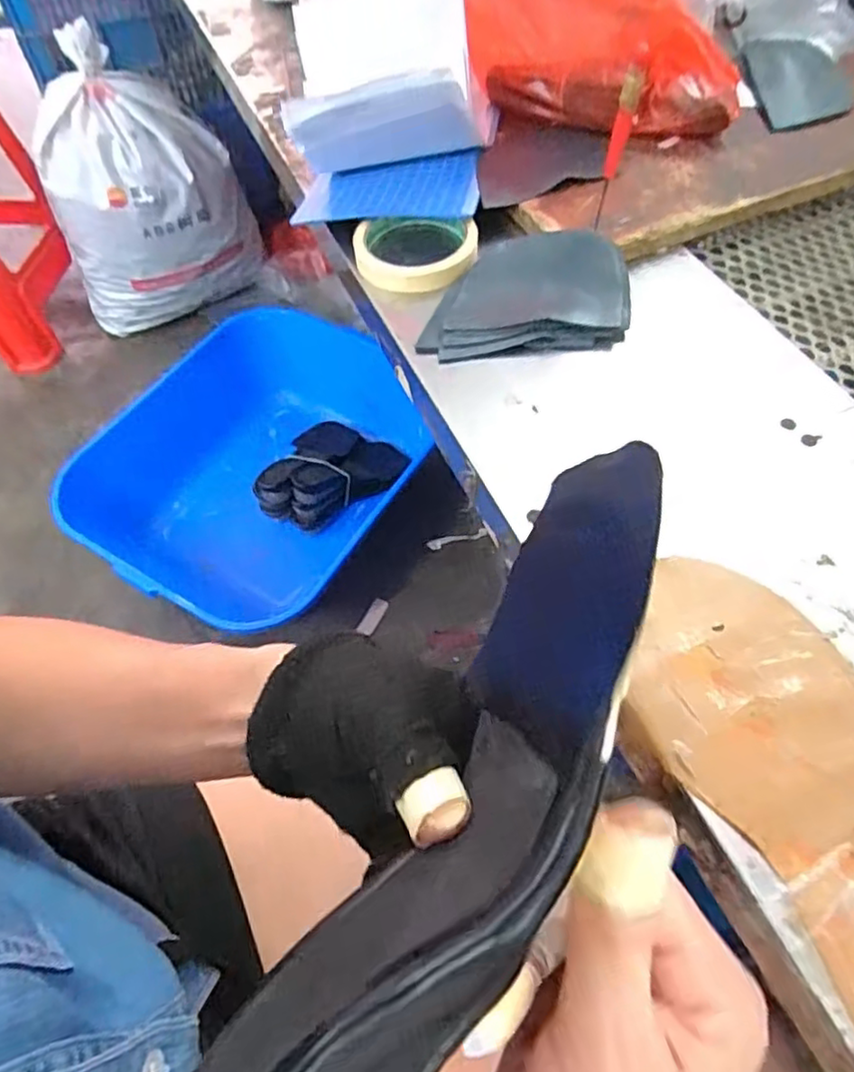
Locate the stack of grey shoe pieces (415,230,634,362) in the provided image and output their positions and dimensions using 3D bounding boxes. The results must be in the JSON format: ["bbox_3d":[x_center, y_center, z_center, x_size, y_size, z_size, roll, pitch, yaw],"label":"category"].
[{"bbox_3d":[0.068,-0.170,0.454,0.138,0.035,0.094,-1,58,1],"label":"stack of grey shoe pieces"}]

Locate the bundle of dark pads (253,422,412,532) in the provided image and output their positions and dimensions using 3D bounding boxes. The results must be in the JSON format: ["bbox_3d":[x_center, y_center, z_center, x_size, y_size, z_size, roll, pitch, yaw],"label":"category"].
[{"bbox_3d":[-0.164,-0.121,1.206,0.224,0.126,0.229,14,60,10],"label":"bundle of dark pads"}]

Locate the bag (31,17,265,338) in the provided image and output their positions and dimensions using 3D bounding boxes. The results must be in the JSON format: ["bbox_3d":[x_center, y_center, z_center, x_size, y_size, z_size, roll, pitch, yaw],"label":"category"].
[{"bbox_3d":[-0.580,-0.687,1.361,0.389,0.462,0.210,-31,62,-16],"label":"bag"}]

